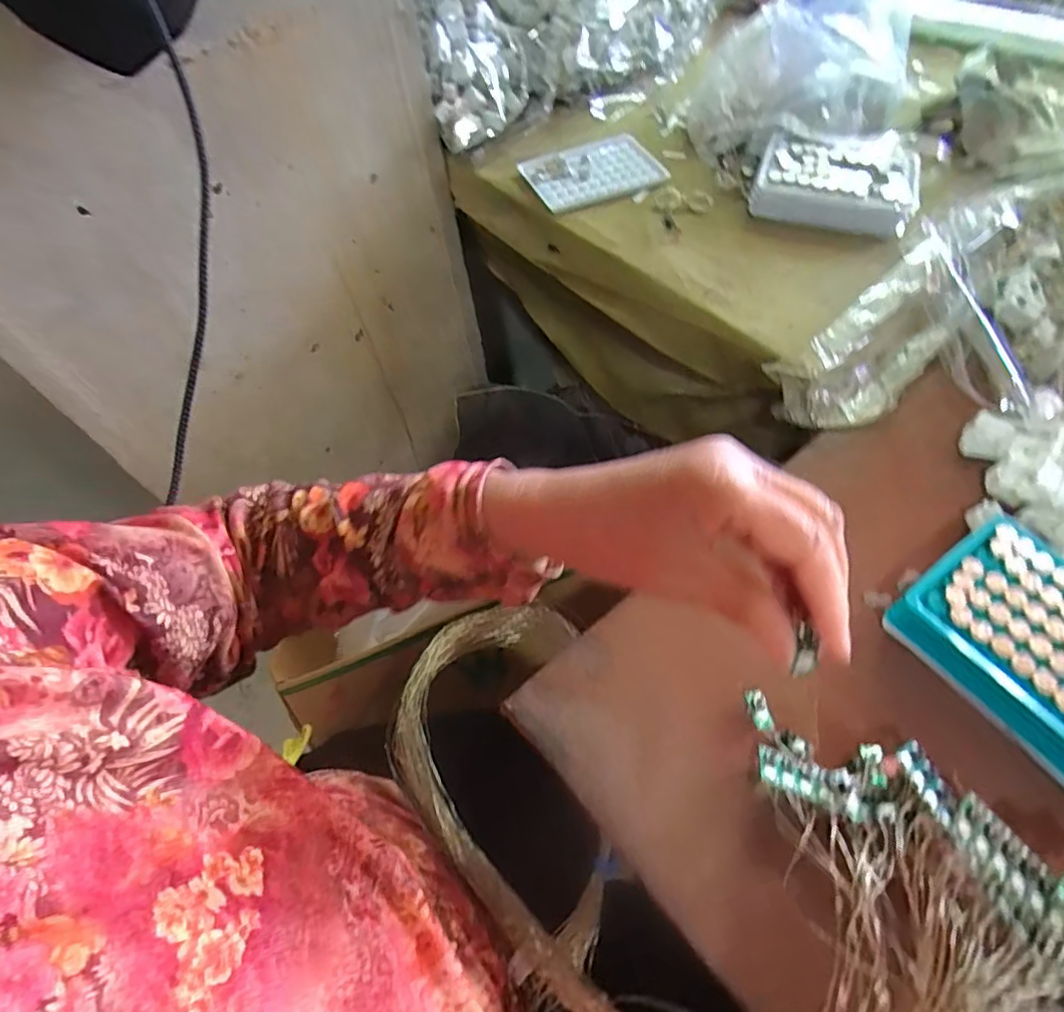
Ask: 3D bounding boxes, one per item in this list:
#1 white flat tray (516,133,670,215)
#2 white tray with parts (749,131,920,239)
[{"bbox_3d":[0.061,-0.351,0.592,0.131,0.006,0.108,-21,59,-8],"label":"white flat tray"},{"bbox_3d":[0.284,-0.308,0.529,0.133,0.027,0.120,17,61,15],"label":"white tray with parts"}]

